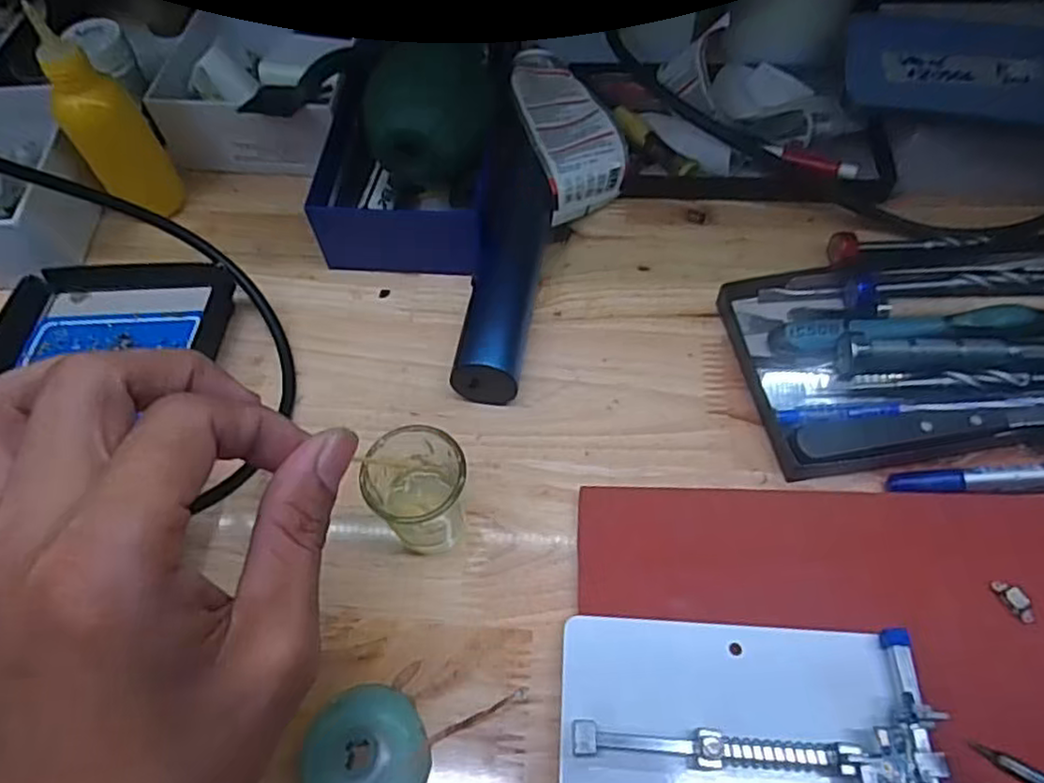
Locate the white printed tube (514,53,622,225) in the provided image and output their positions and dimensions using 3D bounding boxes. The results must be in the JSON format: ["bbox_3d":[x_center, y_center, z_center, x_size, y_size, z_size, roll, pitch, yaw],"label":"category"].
[{"bbox_3d":[0.023,-0.136,0.362,0.042,0.033,0.099,-14,60,-5],"label":"white printed tube"}]

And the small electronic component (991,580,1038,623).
[{"bbox_3d":[0.179,0.076,0.244,0.008,0.004,0.016,-22,61,-10],"label":"small electronic component"}]

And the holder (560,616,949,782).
[{"bbox_3d":[0.071,0.117,0.218,0.115,0.024,0.080,2,60,4],"label":"holder"}]

